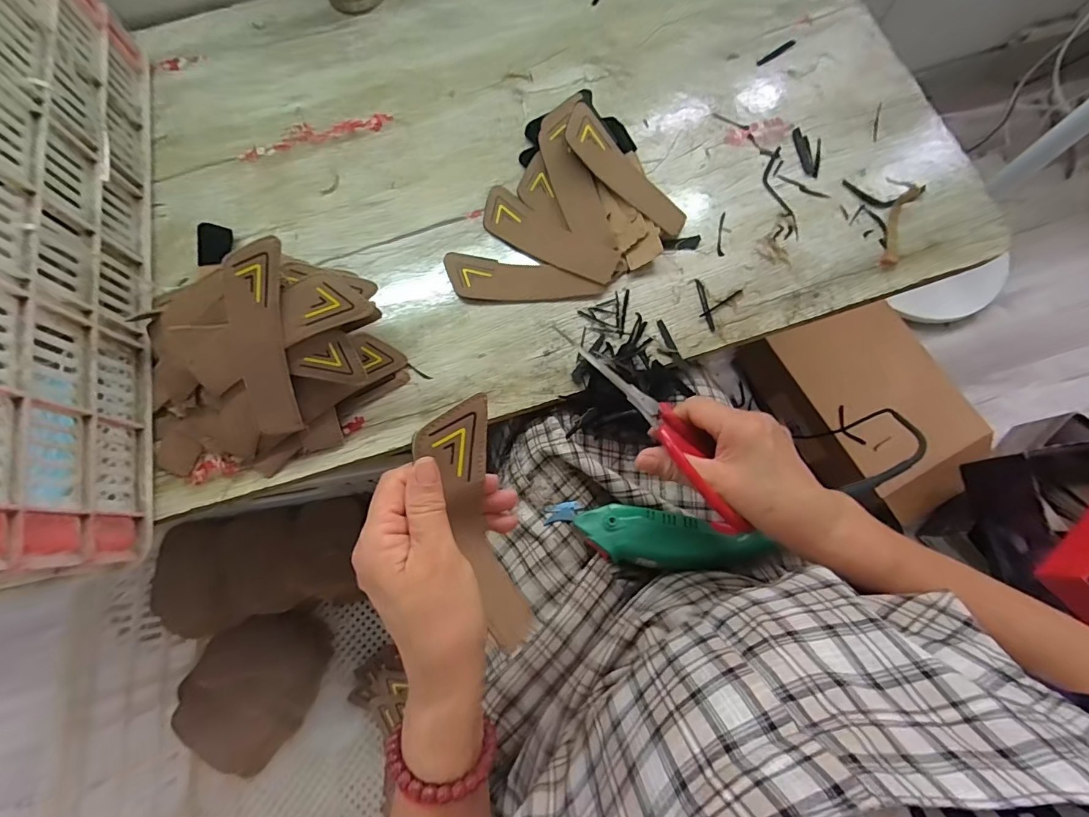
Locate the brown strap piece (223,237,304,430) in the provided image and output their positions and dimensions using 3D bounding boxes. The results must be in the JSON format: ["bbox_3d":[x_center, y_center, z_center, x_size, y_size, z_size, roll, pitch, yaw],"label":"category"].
[{"bbox_3d":[-0.227,-0.053,0.379,0.044,0.009,0.155,3,107,3],"label":"brown strap piece"}]

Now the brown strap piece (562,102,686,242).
[{"bbox_3d":[0.079,-0.233,0.468,0.155,0.012,0.041,45,80,-2],"label":"brown strap piece"}]

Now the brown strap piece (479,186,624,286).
[{"bbox_3d":[0.003,-0.173,0.475,0.153,0.009,0.047,30,78,10],"label":"brown strap piece"}]

